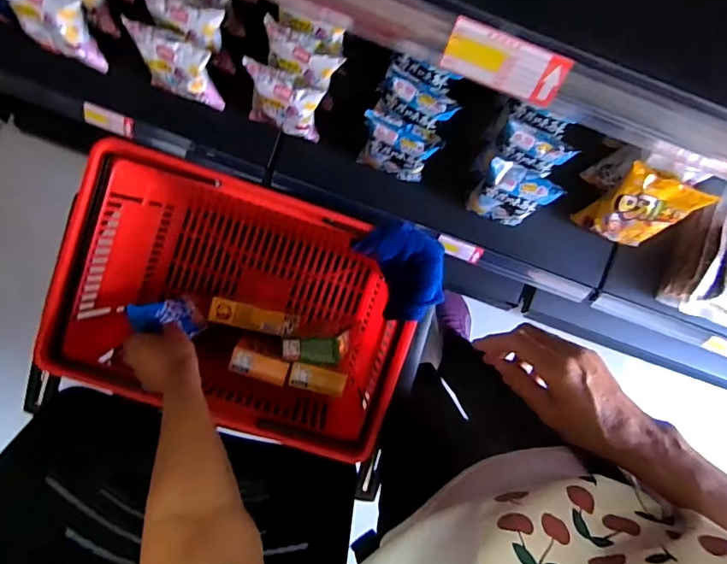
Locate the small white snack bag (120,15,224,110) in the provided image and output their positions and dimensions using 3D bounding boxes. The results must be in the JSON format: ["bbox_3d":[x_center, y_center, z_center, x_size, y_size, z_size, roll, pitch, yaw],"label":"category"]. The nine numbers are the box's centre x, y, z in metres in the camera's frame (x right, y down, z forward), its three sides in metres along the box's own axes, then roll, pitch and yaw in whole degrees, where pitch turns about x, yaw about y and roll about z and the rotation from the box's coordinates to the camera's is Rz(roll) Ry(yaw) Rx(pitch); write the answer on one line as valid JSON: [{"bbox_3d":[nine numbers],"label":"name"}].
[{"bbox_3d":[-0.321,-0.368,0.843,0.144,0.132,0.070,21,92,-5],"label":"small white snack bag"}]

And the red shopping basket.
[{"bbox_3d":[-0.182,0.024,0.793,0.477,0.259,0.321,17,92,-5],"label":"red shopping basket"}]

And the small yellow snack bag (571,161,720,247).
[{"bbox_3d":[0.497,-0.131,0.887,0.141,0.181,0.060,25,57,-2],"label":"small yellow snack bag"}]

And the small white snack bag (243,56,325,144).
[{"bbox_3d":[-0.140,-0.308,0.858,0.136,0.159,0.049,17,70,-6],"label":"small white snack bag"}]

